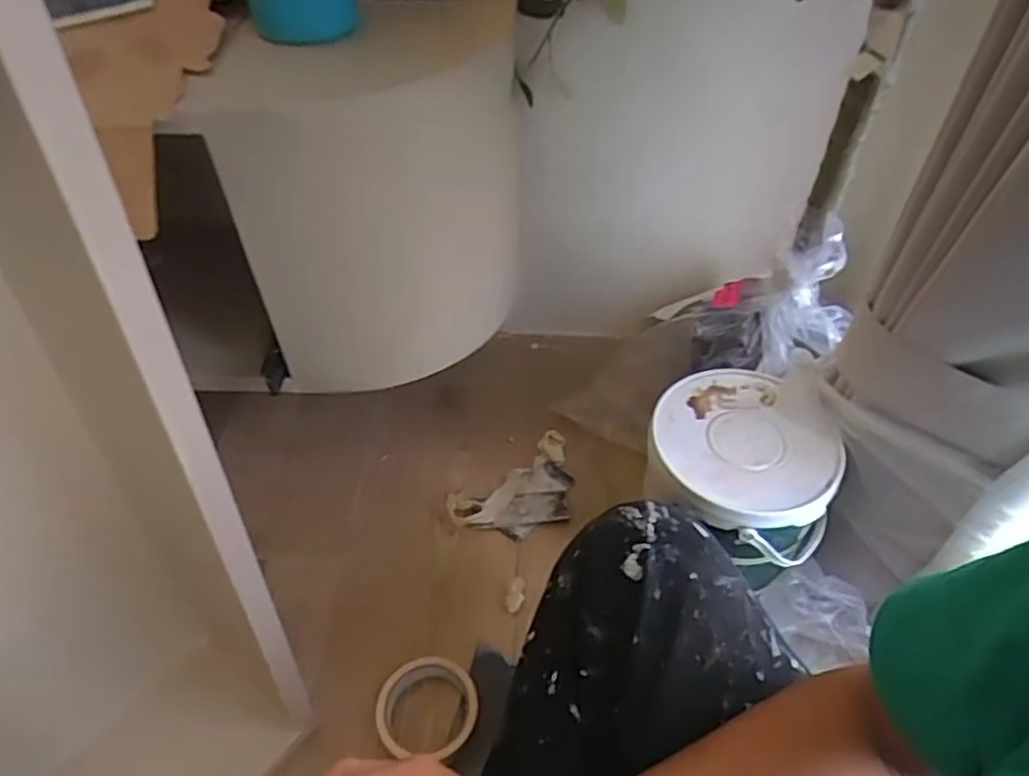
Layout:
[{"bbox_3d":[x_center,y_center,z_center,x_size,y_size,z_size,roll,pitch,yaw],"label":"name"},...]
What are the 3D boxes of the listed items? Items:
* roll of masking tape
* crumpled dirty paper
[{"bbox_3d":[-0.085,0.310,0.668,0.095,0.024,0.086,3,47,4],"label":"roll of masking tape"},{"bbox_3d":[0.016,0.129,0.844,0.181,0.017,0.109,-32,54,-25],"label":"crumpled dirty paper"}]

